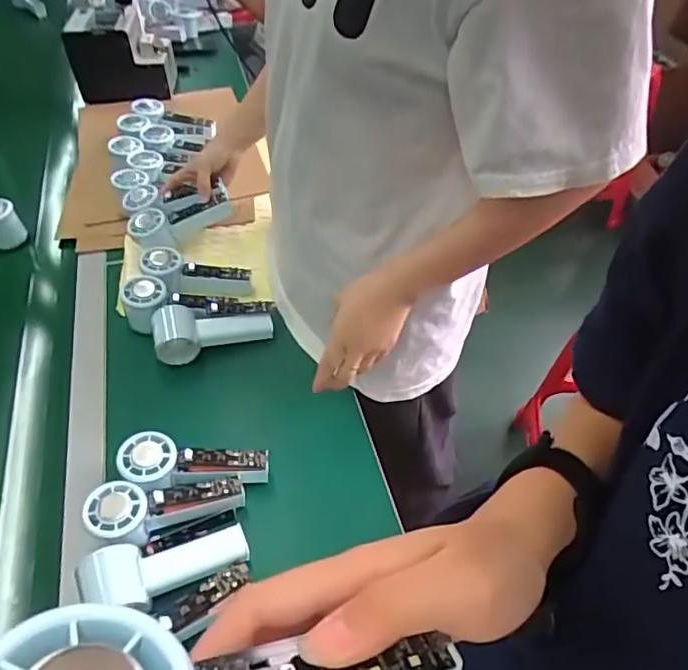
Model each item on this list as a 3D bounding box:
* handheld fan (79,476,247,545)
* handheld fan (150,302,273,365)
[{"bbox_3d":[-0.171,0.168,0.566,0.146,0.032,0.055,-2,46,-25],"label":"handheld fan"},{"bbox_3d":[-0.162,-0.016,0.729,0.148,0.049,0.054,-14,50,-14],"label":"handheld fan"}]

